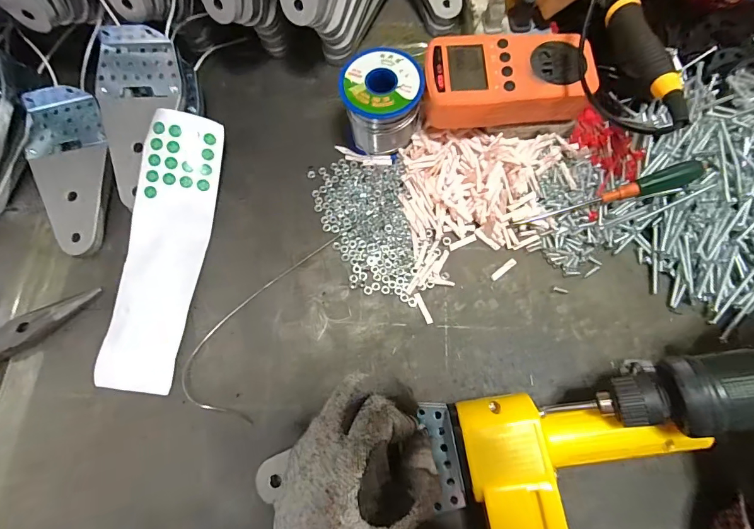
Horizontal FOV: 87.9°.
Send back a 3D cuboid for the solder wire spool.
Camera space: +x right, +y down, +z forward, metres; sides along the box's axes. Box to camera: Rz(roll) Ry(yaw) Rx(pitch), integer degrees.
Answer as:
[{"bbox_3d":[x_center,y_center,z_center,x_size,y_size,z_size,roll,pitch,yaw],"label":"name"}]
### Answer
[{"bbox_3d":[0.004,-0.134,0.331,0.063,0.060,0.061,3,72,2],"label":"solder wire spool"}]

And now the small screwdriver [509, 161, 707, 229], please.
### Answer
[{"bbox_3d":[0.187,-0.056,0.315,0.154,0.017,0.017,-17,72,9],"label":"small screwdriver"}]

